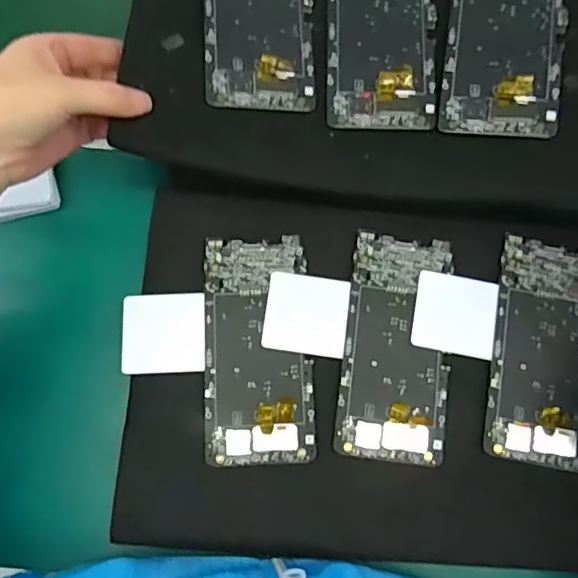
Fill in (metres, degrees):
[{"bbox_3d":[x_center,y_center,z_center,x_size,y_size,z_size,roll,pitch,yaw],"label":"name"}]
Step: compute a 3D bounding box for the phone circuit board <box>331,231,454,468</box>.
[{"bbox_3d":[0.075,0.038,0.387,0.071,0.009,0.153,8,75,1],"label":"phone circuit board"}]

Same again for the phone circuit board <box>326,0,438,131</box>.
[{"bbox_3d":[0.064,-0.183,0.388,0.073,0.004,0.154,2,75,-1],"label":"phone circuit board"}]

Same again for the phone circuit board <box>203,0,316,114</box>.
[{"bbox_3d":[-0.021,-0.194,0.382,0.071,0.013,0.152,-2,75,-2],"label":"phone circuit board"}]

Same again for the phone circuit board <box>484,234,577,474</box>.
[{"bbox_3d":[0.179,0.042,0.388,0.072,0.008,0.155,11,75,2],"label":"phone circuit board"}]

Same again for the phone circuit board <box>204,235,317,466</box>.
[{"bbox_3d":[-0.021,0.040,0.385,0.072,0.009,0.153,-2,75,-2],"label":"phone circuit board"}]

